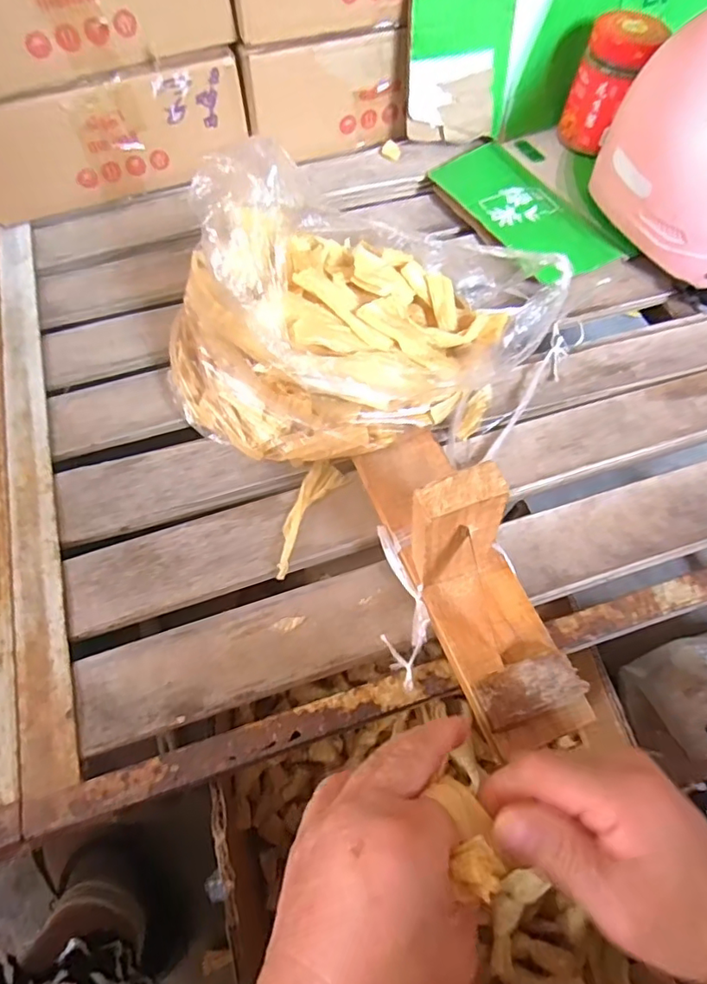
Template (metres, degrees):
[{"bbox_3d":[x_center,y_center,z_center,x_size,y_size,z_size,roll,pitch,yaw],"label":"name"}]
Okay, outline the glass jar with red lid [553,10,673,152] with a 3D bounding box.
[{"bbox_3d":[0.252,-0.404,0.562,0.068,0.105,0.064,25,63,12],"label":"glass jar with red lid"}]

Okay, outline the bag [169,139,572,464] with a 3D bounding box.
[{"bbox_3d":[-0.008,-0.124,0.380,0.248,0.174,0.192,28,66,15],"label":"bag"}]

